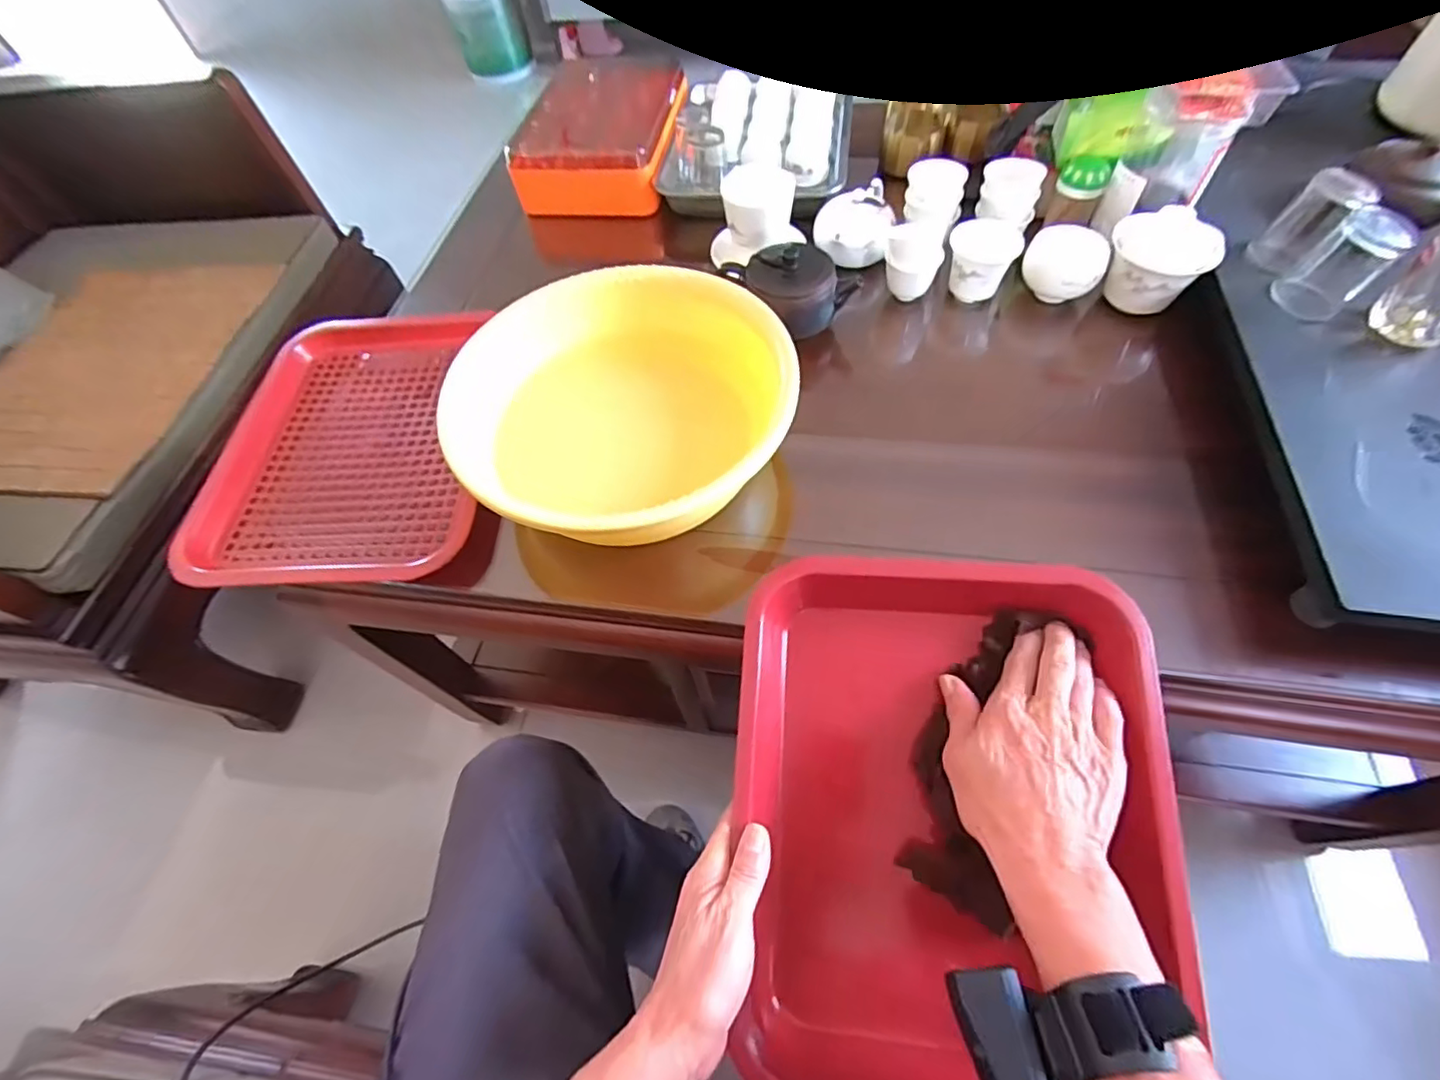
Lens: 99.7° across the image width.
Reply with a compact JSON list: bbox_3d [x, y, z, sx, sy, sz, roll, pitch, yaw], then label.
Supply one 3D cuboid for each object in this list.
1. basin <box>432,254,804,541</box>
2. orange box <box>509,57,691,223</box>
[{"bbox_3d":[-0.086,-0.105,0.529,0.257,0.113,0.248,-2,59,3],"label":"basin"},{"bbox_3d":[-0.154,-0.542,0.807,0.192,0.078,0.254,5,59,8],"label":"orange box"}]

